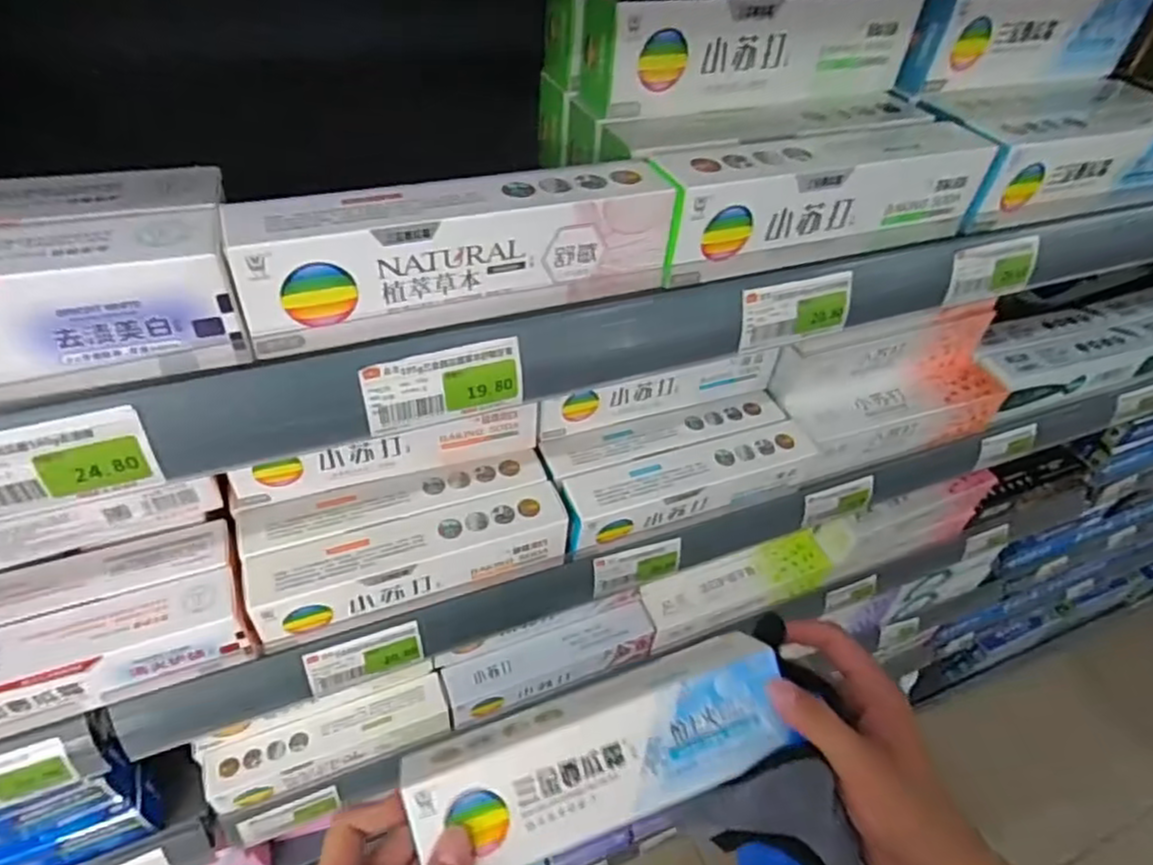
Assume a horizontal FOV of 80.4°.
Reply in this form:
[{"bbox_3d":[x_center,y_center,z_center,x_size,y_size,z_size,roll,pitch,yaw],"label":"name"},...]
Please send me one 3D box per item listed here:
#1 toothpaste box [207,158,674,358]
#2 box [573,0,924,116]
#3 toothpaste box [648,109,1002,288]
[{"bbox_3d":[-0.053,-0.090,0.335,0.207,0.056,0.040,-14,49,-20],"label":"toothpaste box"},{"bbox_3d":[0.112,-0.238,0.415,0.220,0.057,0.042,-14,49,-20],"label":"box"},{"bbox_3d":[0.144,-0.144,0.409,0.219,0.058,0.058,-15,50,-21],"label":"toothpaste box"}]

